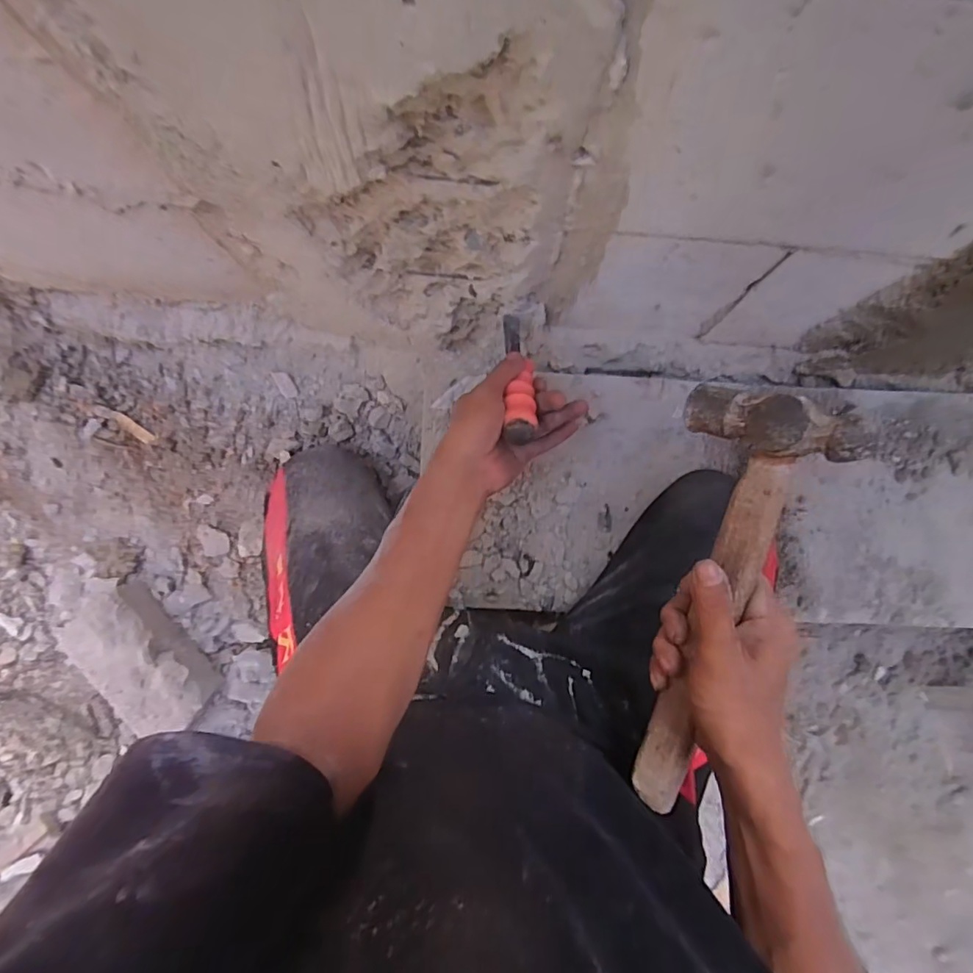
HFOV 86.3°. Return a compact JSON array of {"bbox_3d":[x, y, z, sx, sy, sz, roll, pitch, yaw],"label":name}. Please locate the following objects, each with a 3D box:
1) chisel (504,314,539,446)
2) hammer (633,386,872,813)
[{"bbox_3d":[0.030,-0.120,0.505,0.025,0.024,0.209,3,44,-3],"label":"chisel"},{"bbox_3d":[0.170,0.088,0.349,0.043,0.100,0.294,2,98,-44],"label":"hammer"}]

